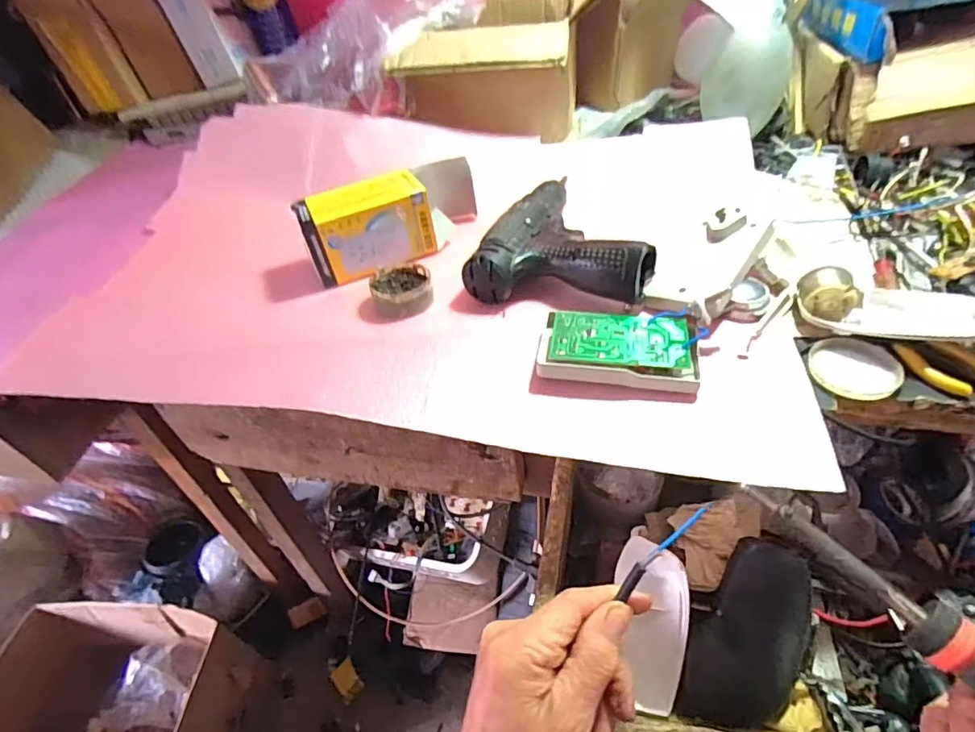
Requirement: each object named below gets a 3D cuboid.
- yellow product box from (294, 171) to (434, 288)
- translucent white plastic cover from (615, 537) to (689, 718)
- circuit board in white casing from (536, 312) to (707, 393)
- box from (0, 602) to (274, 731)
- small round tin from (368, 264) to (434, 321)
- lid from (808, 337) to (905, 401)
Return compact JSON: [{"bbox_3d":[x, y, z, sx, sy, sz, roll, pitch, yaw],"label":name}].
[{"bbox_3d":[-0.119,-0.138,0.510,0.118,0.061,0.068,-22,46,-16],"label":"yellow product box"},{"bbox_3d":[0.123,0.189,0.389,0.047,0.019,0.114,0,76,6],"label":"translucent white plastic cover"},{"bbox_3d":[0.097,-0.014,0.394,0.114,0.021,0.059,3,45,10],"label":"circuit board in white casing"},{"bbox_3d":[-0.611,0.590,0.908,0.393,0.299,0.269,0,44,6],"label":"box"},{"bbox_3d":[-0.076,-0.068,0.467,0.052,0.021,0.059,-10,44,-4],"label":"small round tin"},{"bbox_3d":[0.260,0.001,0.371,0.055,0.008,0.055,-3,44,3],"label":"lid"}]

